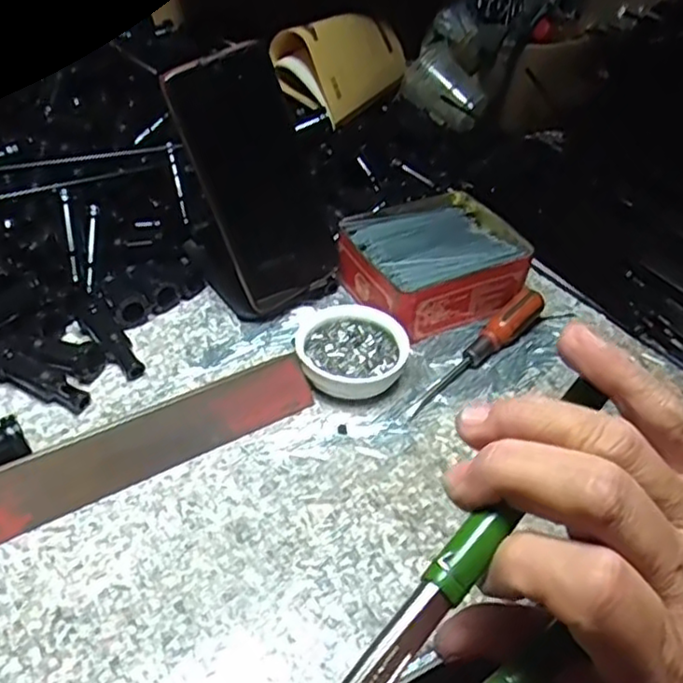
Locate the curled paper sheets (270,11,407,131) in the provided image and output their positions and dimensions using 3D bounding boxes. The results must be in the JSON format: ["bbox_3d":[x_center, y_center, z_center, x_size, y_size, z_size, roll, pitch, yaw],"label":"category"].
[{"bbox_3d":[0.005,-0.277,0.652,0.077,0.081,0.204,14,44,12],"label":"curled paper sheets"}]

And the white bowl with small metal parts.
[{"bbox_3d":[0.007,0.007,0.452,0.071,0.025,0.067,2,43,-2],"label":"white bowl with small metal parts"}]

